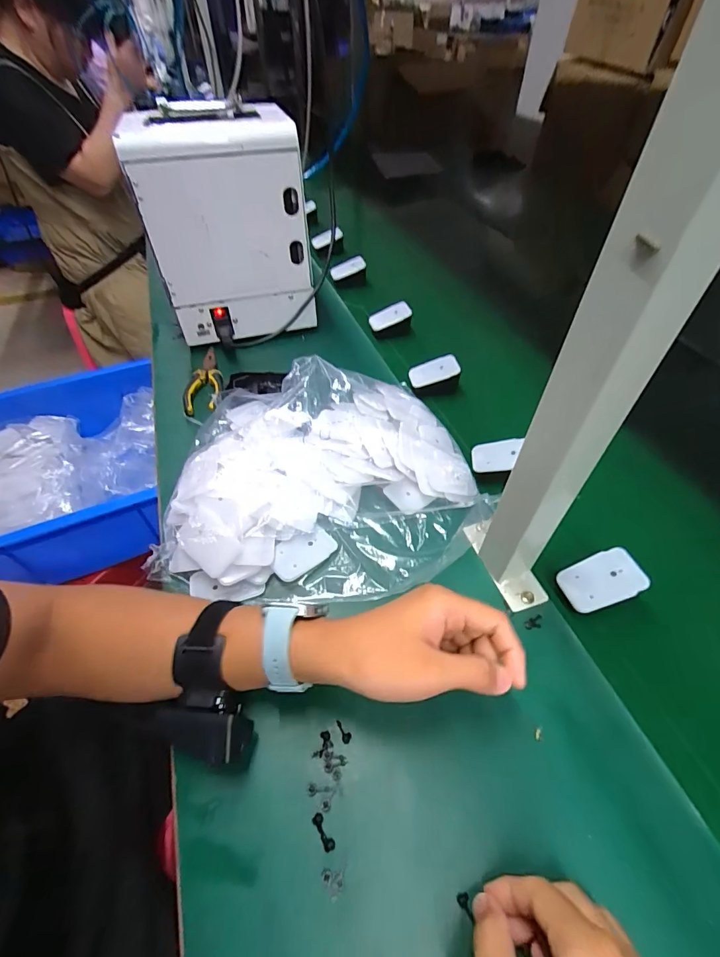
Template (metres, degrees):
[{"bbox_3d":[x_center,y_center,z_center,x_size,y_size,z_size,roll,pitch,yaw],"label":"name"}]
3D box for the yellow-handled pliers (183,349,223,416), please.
[{"bbox_3d":[-0.227,-0.145,0.609,0.050,0.025,0.146,-10,50,-8],"label":"yellow-handled pliers"}]

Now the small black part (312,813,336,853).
[{"bbox_3d":[-0.025,0.241,0.286,0.008,0.004,0.023,-26,54,-20],"label":"small black part"}]

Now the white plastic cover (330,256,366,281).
[{"bbox_3d":[-0.023,-0.415,0.829,0.071,0.026,0.018,-20,50,9],"label":"white plastic cover"}]

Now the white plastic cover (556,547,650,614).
[{"bbox_3d":[0.223,0.093,0.385,0.069,0.004,0.044,-26,58,5],"label":"white plastic cover"}]

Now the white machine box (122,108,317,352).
[{"bbox_3d":[-0.191,-0.362,0.614,0.211,0.255,0.172,-13,51,-10],"label":"white machine box"}]

